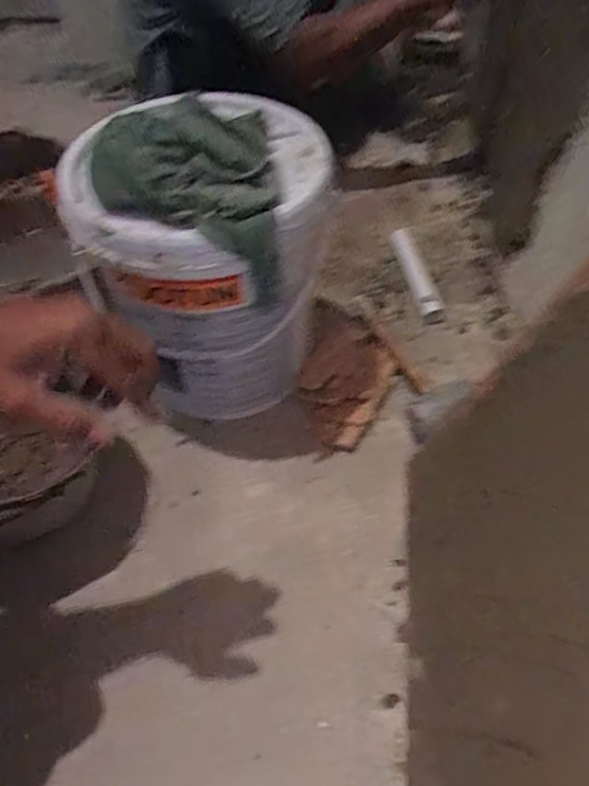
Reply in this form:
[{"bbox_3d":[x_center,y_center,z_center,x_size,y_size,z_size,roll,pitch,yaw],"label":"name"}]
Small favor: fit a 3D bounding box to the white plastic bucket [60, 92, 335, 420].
[{"bbox_3d":[-0.103,-0.179,0.747,0.305,0.388,0.329,-1,52,2],"label":"white plastic bucket"}]

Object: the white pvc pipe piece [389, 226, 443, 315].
[{"bbox_3d":[0.221,-0.223,0.982,0.045,0.037,0.232,-9,52,-4],"label":"white pvc pipe piece"}]

